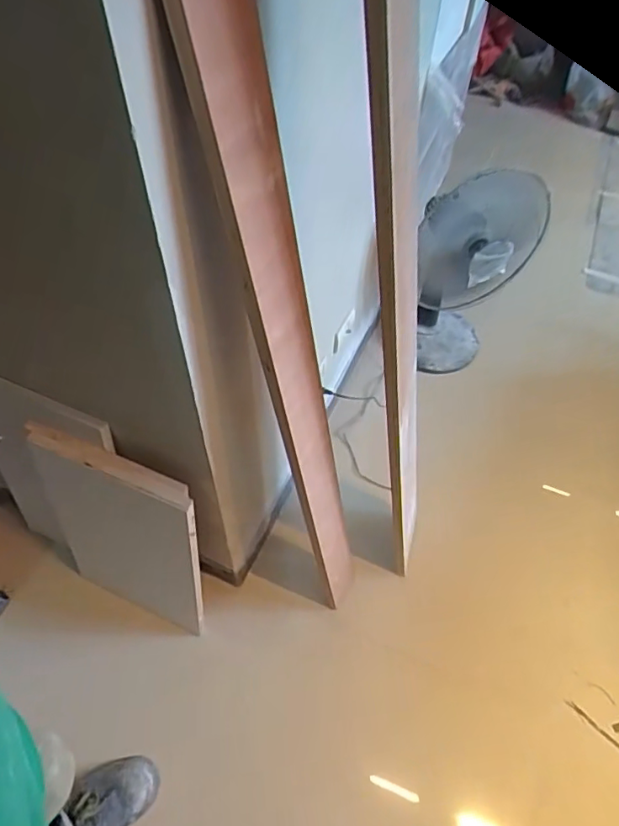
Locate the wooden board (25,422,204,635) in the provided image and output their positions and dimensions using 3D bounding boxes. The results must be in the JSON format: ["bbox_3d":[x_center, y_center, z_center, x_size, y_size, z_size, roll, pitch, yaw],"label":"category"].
[{"bbox_3d":[-0.382,0.246,1.118,0.381,0.537,0.042,22,48,14],"label":"wooden board"}]

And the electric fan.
[{"bbox_3d":[0.460,-0.417,1.537,0.343,0.578,0.217,-32,61,-22],"label":"electric fan"}]

